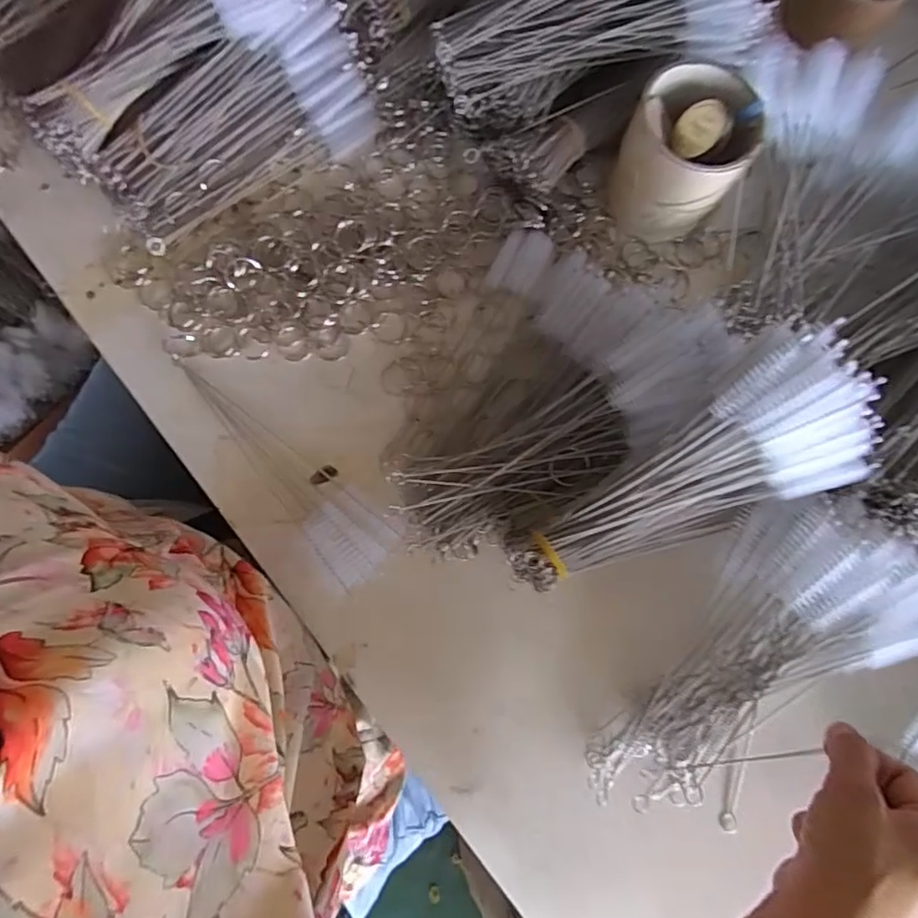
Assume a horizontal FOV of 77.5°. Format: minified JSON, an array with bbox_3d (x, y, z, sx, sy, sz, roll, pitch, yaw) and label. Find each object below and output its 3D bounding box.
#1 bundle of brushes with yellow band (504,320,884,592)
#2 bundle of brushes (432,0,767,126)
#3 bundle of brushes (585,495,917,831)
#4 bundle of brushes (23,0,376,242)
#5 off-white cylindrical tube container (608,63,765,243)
[{"bbox_3d":[0.128,0.012,0.325,0.197,0.058,0.094,-34,81,14],"label":"bundle of brushes with yellow band"},{"bbox_3d":[0.092,-0.302,0.391,0.216,0.042,0.121,-17,80,11],"label":"bundle of brushes"},{"bbox_3d":[0.183,0.127,0.348,0.130,0.045,0.233,43,97,7],"label":"bundle of brushes"},{"bbox_3d":[-0.171,-0.259,0.393,0.174,0.069,0.209,33,79,4],"label":"bundle of brushes"},{"bbox_3d":[0.154,-0.210,0.402,0.078,0.076,0.081,0,80,0],"label":"off-white cylindrical tube container"}]

